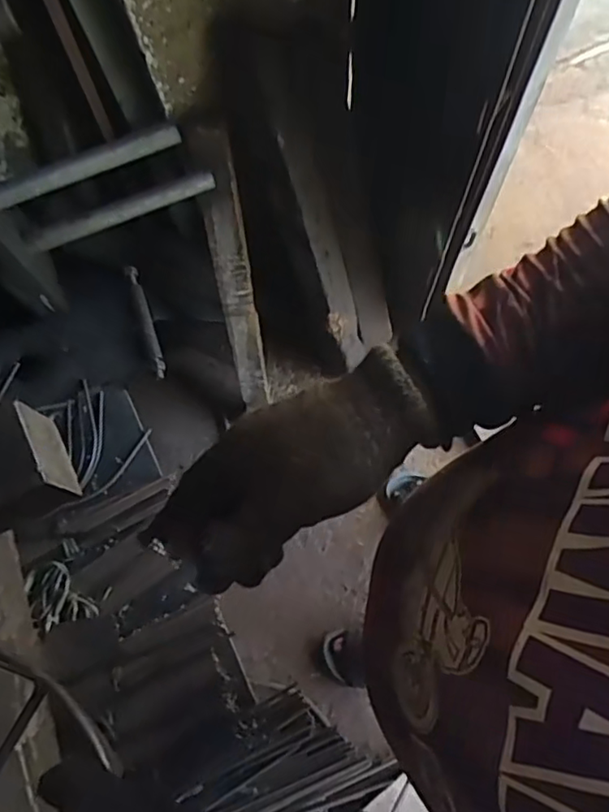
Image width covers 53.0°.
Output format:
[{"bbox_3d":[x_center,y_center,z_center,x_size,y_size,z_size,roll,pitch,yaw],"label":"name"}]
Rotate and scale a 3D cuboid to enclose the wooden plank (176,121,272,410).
[{"bbox_3d":[-0.122,-0.199,1.120,0.066,0.619,0.046,-7,44,0],"label":"wooden plank"}]

